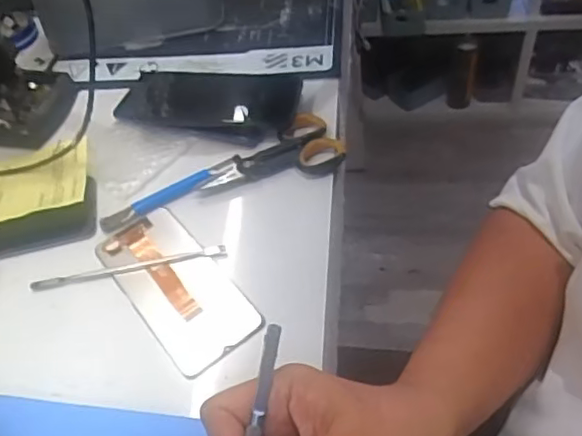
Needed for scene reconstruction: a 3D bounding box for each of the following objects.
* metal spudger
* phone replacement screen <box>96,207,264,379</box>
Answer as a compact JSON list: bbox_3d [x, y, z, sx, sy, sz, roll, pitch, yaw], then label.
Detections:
[{"bbox_3d":[-0.135,0.040,0.493,0.162,0.010,0.011,-10,50,-2],"label":"metal spudger"},{"bbox_3d":[-0.095,0.051,0.477,0.071,0.006,0.159,-33,54,-20],"label":"phone replacement screen"}]

